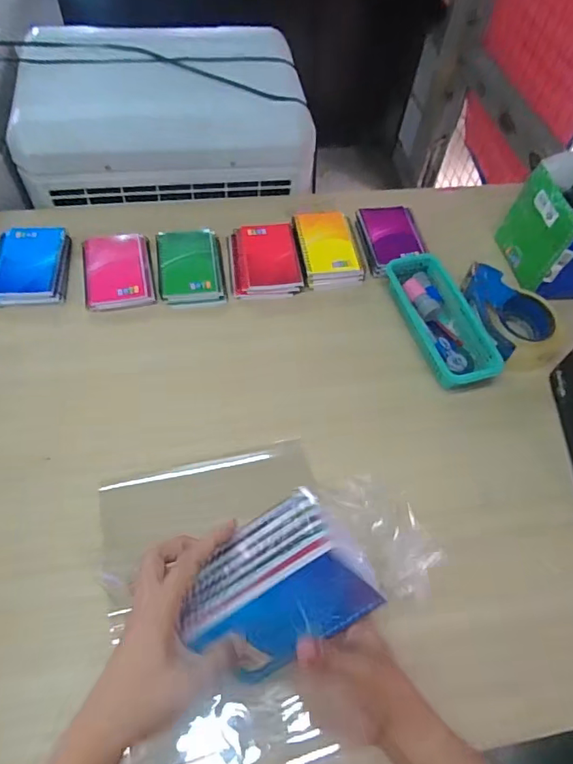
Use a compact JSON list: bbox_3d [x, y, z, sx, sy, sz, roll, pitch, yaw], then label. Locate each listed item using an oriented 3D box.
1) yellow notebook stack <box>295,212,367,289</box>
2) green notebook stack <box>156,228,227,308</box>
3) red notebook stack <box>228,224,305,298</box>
[{"bbox_3d":[0.066,-0.219,0.811,0.098,0.032,0.145,-8,59,-9],"label":"yellow notebook stack"},{"bbox_3d":[-0.148,-0.180,0.778,0.097,0.023,0.147,-7,58,-9],"label":"green notebook stack"},{"bbox_3d":[-0.036,-0.195,0.791,0.105,0.035,0.127,-7,58,-9],"label":"red notebook stack"}]

